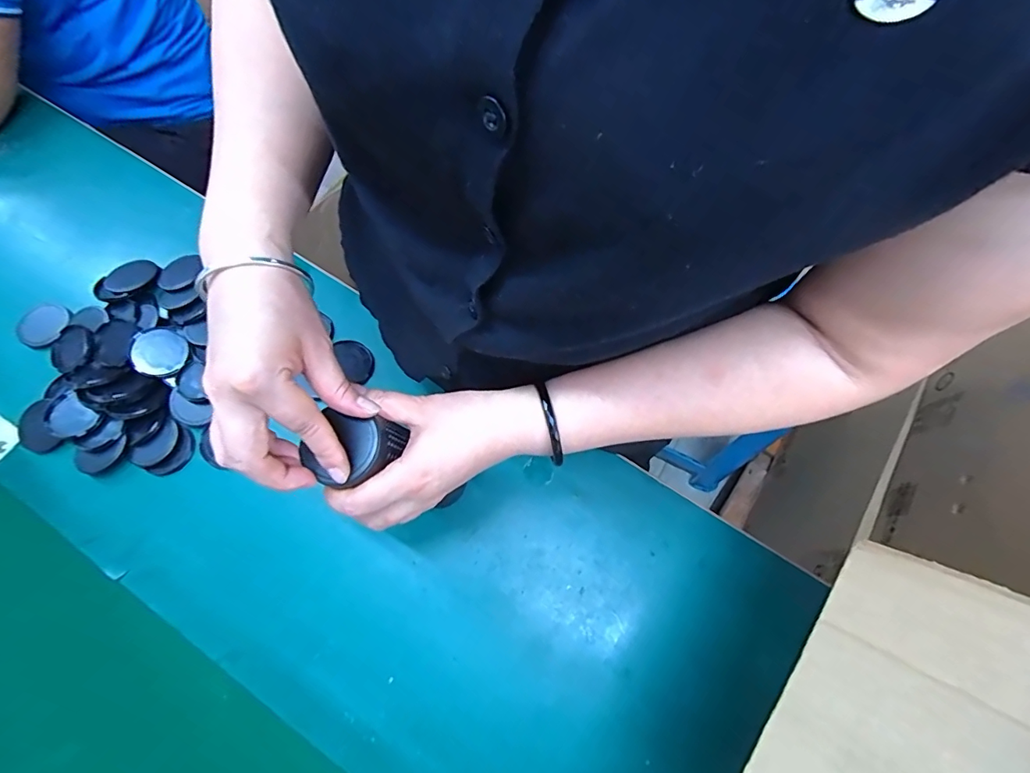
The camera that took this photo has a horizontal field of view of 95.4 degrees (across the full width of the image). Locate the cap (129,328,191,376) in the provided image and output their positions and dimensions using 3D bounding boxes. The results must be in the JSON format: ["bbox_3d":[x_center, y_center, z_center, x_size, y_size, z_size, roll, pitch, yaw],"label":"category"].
[{"bbox_3d":[-0.359,-0.034,0.474,0.049,0.009,0.049,8,71,-23],"label":"cap"}]

